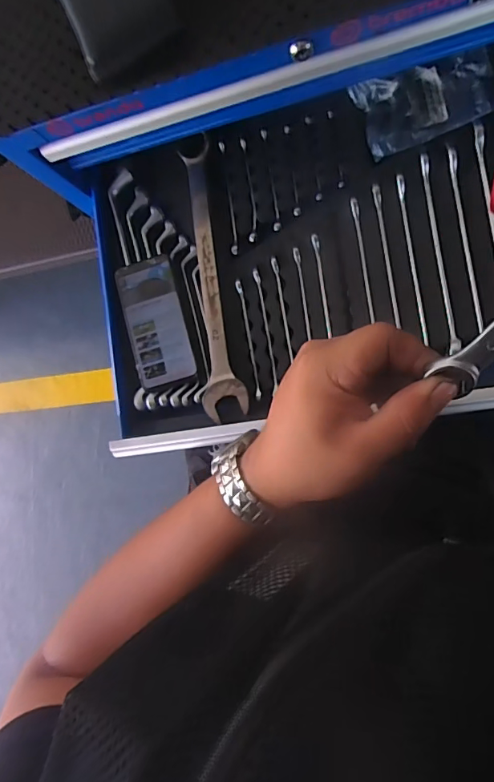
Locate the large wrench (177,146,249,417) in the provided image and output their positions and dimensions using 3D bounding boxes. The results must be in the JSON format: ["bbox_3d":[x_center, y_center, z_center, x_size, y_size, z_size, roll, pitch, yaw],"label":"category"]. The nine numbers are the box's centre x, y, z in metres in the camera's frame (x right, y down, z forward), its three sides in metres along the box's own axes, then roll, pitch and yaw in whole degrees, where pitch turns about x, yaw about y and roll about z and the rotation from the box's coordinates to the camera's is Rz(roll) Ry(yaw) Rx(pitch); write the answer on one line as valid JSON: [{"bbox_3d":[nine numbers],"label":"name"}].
[{"bbox_3d":[-0.044,-0.139,0.562,0.050,0.026,0.344,-6,91,9],"label":"large wrench"}]

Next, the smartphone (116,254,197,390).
[{"bbox_3d":[-0.114,-0.088,0.579,0.075,0.015,0.160,-14,84,14],"label":"smartphone"}]

